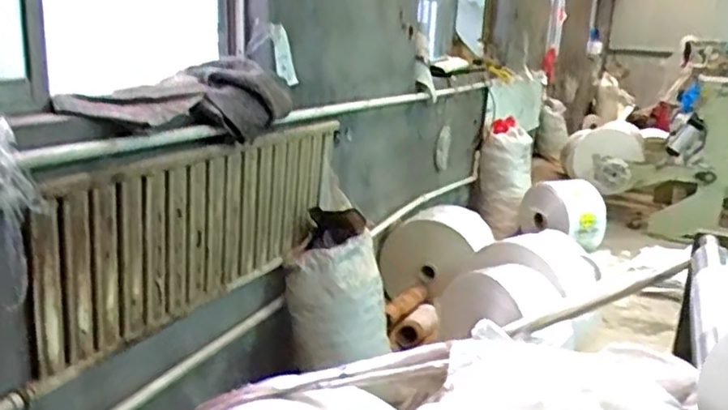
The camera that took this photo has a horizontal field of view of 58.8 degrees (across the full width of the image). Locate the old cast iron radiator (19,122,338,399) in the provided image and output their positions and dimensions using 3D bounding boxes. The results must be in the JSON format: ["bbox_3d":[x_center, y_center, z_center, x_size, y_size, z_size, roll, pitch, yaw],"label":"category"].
[{"bbox_3d":[-0.447,0.067,1.881,0.100,0.455,1.250,11,18,24],"label":"old cast iron radiator"}]

